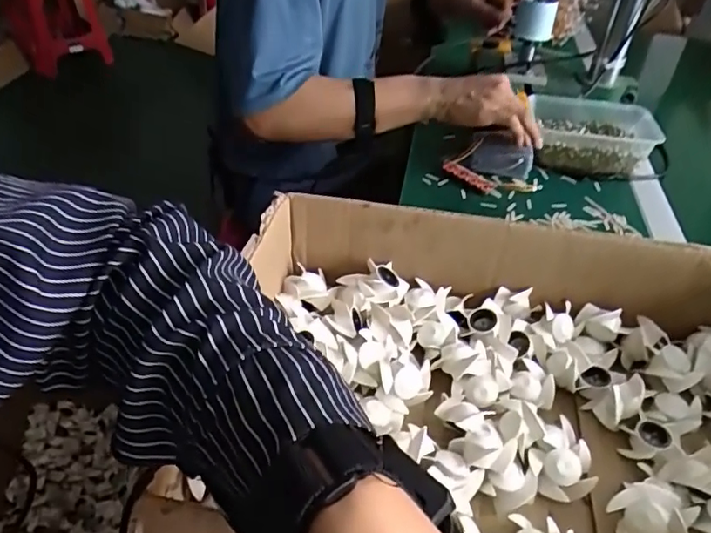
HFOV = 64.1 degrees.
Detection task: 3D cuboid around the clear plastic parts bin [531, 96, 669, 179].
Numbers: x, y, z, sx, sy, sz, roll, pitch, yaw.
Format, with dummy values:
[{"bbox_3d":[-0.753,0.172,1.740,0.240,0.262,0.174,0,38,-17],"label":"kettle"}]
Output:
[{"bbox_3d":[0.330,-0.188,0.805,0.174,0.052,0.145,5,40,-2],"label":"clear plastic parts bin"}]

